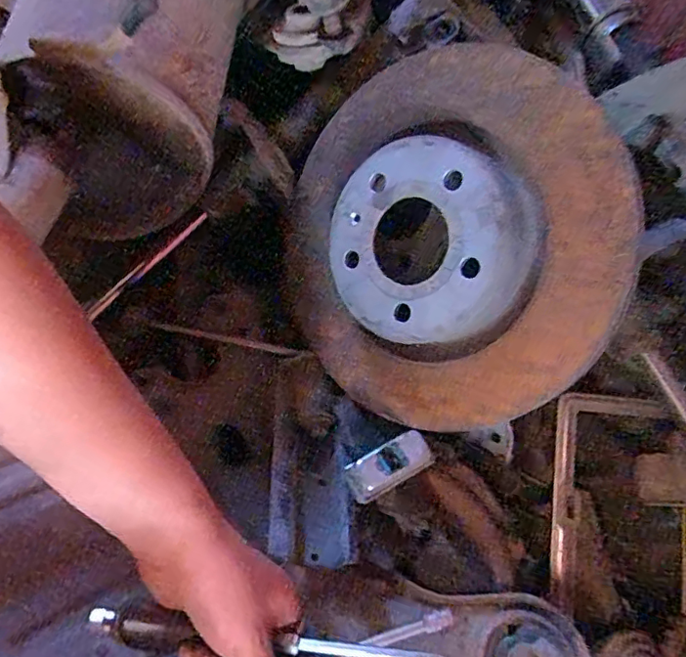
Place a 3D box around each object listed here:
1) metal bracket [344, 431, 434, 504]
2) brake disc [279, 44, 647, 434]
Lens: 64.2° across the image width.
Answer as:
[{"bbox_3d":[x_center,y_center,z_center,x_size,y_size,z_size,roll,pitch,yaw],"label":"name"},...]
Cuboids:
[{"bbox_3d":[0.038,0.116,0.458,0.072,0.019,0.034,-25,70,-7],"label":"metal bracket"},{"bbox_3d":[0.073,-0.058,0.433,0.269,0.050,0.288,7,103,30],"label":"brake disc"}]

